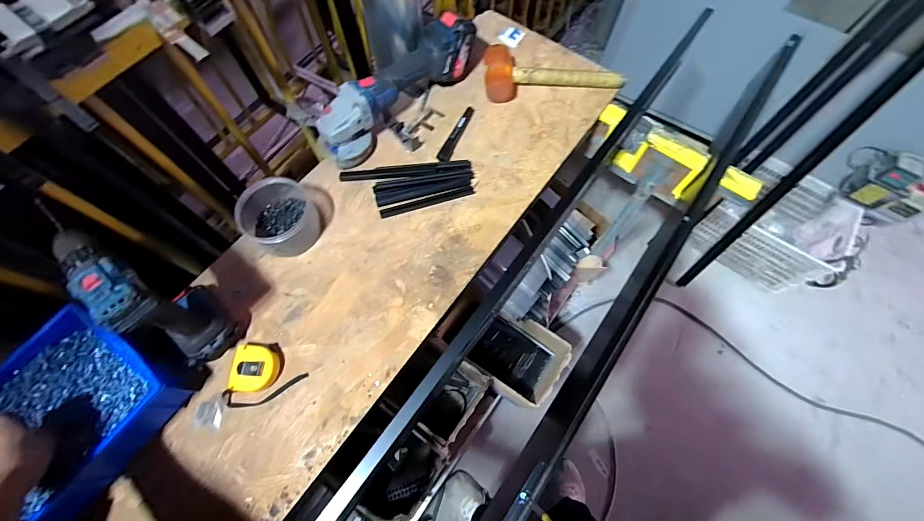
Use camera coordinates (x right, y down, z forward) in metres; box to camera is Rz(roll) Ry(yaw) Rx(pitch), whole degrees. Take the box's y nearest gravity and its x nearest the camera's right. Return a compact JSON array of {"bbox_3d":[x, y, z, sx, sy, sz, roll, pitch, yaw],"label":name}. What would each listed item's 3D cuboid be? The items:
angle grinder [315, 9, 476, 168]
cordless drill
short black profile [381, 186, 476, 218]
[{"bbox_3d":[-0.120,-0.331,0.753,0.094,0.113,0.369,42,73,15],"label":"angle grinder"},{"bbox_3d":[-0.435,0.047,0.532,0.184,0.220,0.093,30,71,11],"label":"cordless drill"},{"bbox_3d":[-0.063,-0.108,0.723,0.176,0.006,0.017,-17,69,-7],"label":"short black profile"}]

